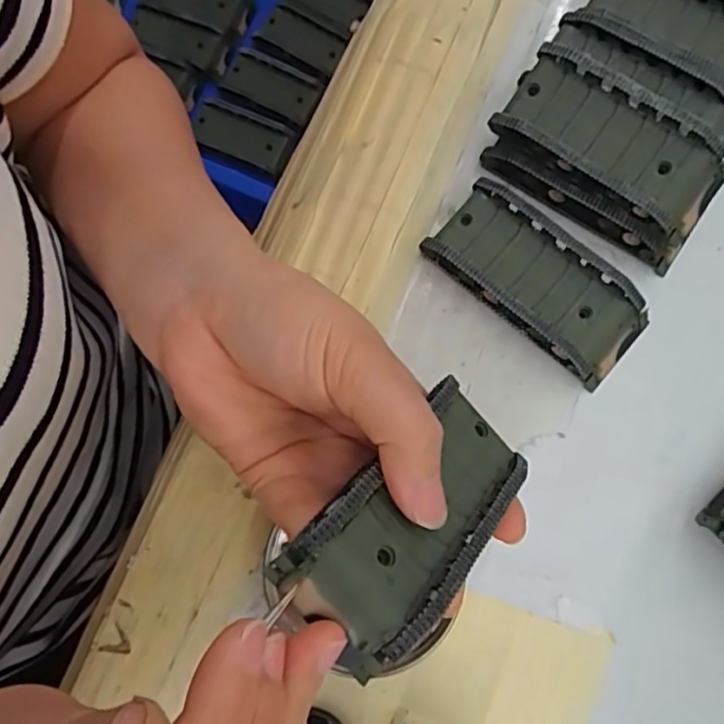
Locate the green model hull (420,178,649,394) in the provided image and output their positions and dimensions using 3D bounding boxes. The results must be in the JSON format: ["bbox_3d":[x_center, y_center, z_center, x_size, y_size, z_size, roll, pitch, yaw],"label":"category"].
[{"bbox_3d":[0.078,-0.035,0.279,0.096,0.019,0.043,40,82,8],"label":"green model hull"}]

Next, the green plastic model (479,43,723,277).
[{"bbox_3d":[0.107,-0.090,0.280,0.097,0.033,0.052,36,82,7],"label":"green plastic model"}]

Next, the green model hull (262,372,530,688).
[{"bbox_3d":[0.018,0.047,0.200,0.045,0.021,0.097,47,47,9],"label":"green model hull"}]

